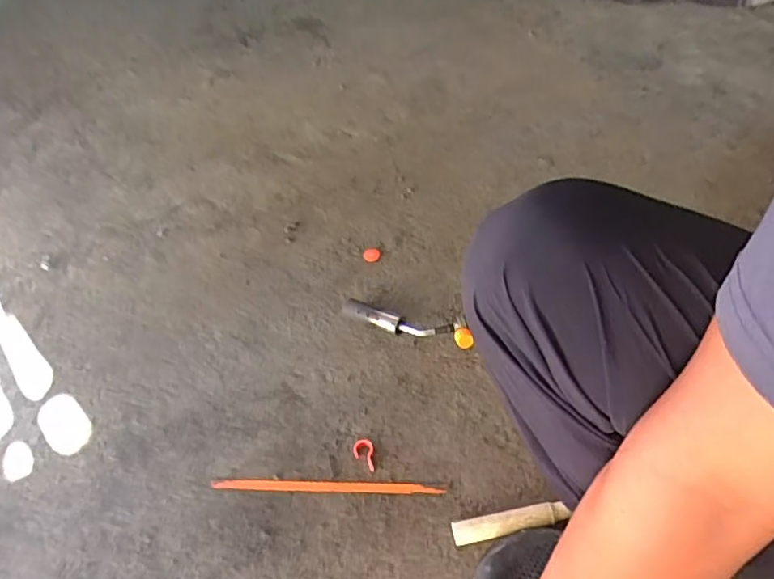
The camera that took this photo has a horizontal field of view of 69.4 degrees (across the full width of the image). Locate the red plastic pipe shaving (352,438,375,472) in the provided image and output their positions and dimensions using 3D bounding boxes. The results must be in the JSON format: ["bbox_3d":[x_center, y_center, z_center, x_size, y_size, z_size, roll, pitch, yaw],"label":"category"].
[{"bbox_3d":[-0.031,0.218,0.739,0.027,0.006,0.043,-4,51,1],"label":"red plastic pipe shaving"}]

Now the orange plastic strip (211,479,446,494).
[{"bbox_3d":[-0.078,0.253,0.717,0.293,0.004,0.014,0,51,5],"label":"orange plastic strip"}]

